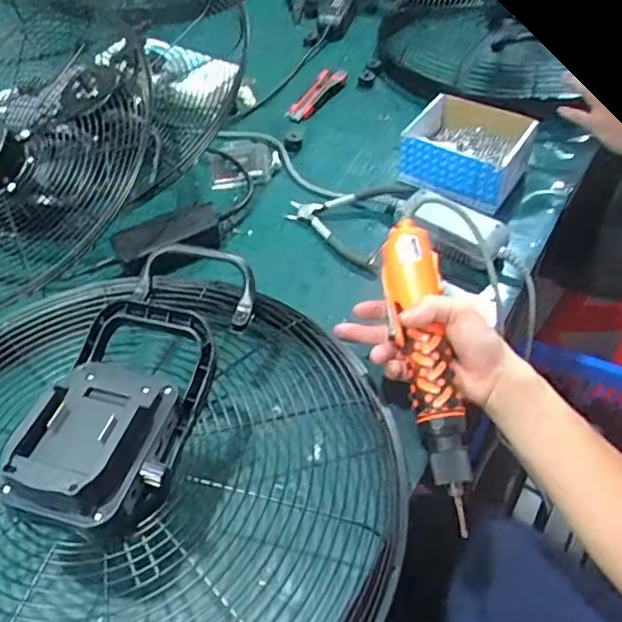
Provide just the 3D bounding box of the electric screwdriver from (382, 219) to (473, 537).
[{"bbox_3d":[0.099,0.037,0.513,0.043,0.055,0.245,-6,68,-4],"label":"electric screwdriver"}]

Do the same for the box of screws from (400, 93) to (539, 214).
[{"bbox_3d":[0.186,-0.199,0.713,0.138,0.079,0.112,26,55,20],"label":"box of screws"}]

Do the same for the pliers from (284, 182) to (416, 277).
[{"bbox_3d":[0.035,-0.112,0.676,0.132,0.027,0.129,16,50,16],"label":"pliers"}]

